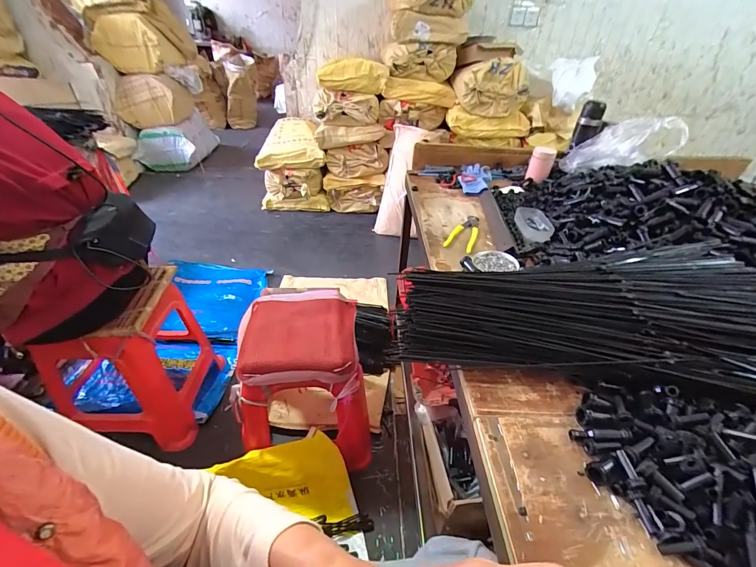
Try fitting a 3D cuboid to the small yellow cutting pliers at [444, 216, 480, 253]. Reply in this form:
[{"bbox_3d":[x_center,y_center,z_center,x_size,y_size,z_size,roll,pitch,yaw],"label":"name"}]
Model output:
[{"bbox_3d":[0.211,-0.123,0.836,0.060,0.014,0.156,21,41,22],"label":"small yellow cutting pliers"}]

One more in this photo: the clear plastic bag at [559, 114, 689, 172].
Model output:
[{"bbox_3d":[0.647,-0.372,0.957,0.286,0.106,0.063,-5,23,46],"label":"clear plastic bag"}]

